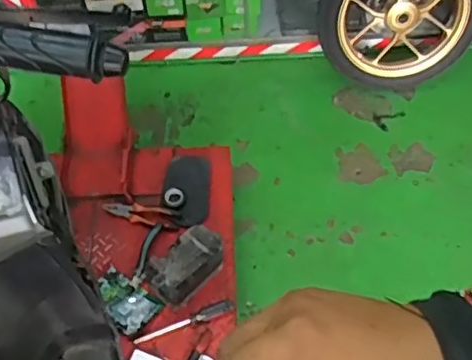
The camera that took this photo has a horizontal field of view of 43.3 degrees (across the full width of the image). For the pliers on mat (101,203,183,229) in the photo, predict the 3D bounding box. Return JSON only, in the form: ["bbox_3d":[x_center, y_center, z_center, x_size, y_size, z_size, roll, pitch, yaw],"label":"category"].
[{"bbox_3d":[-0.237,0.084,1.471,0.195,0.030,0.049,14,61,7],"label":"pliers on mat"}]

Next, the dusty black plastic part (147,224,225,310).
[{"bbox_3d":[-0.114,0.190,1.341,0.195,0.088,0.107,-39,62,-22],"label":"dusty black plastic part"}]

